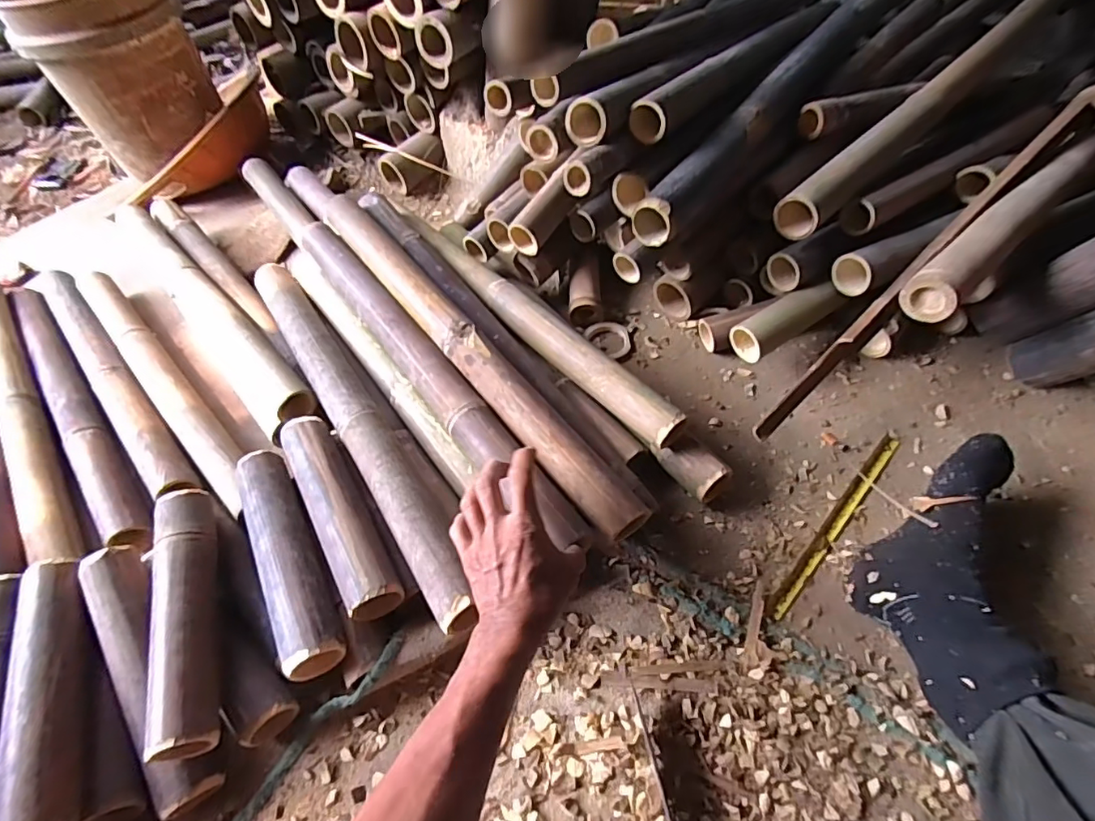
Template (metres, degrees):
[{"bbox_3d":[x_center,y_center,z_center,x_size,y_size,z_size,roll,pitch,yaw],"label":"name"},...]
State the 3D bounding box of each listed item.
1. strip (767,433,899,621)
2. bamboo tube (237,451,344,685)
[{"bbox_3d":[0.350,0.131,0.642,0.022,0.012,0.293,38,69,23],"label":"strip"},{"bbox_3d":[-0.291,0.150,0.582,0.054,0.045,0.279,-28,58,-13],"label":"bamboo tube"}]

